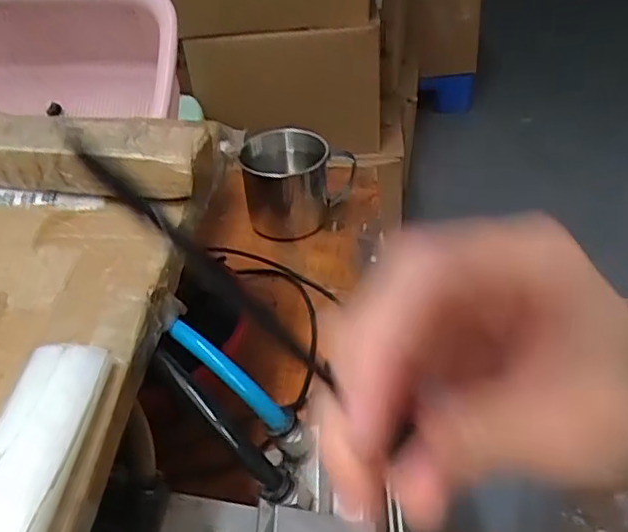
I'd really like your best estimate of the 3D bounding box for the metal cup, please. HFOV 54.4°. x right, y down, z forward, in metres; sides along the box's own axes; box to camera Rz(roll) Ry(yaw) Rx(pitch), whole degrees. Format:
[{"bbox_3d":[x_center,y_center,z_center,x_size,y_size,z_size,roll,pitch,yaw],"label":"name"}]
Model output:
[{"bbox_3d":[-0.012,-0.073,0.521,0.091,0.071,0.091,-4,39,3],"label":"metal cup"}]

